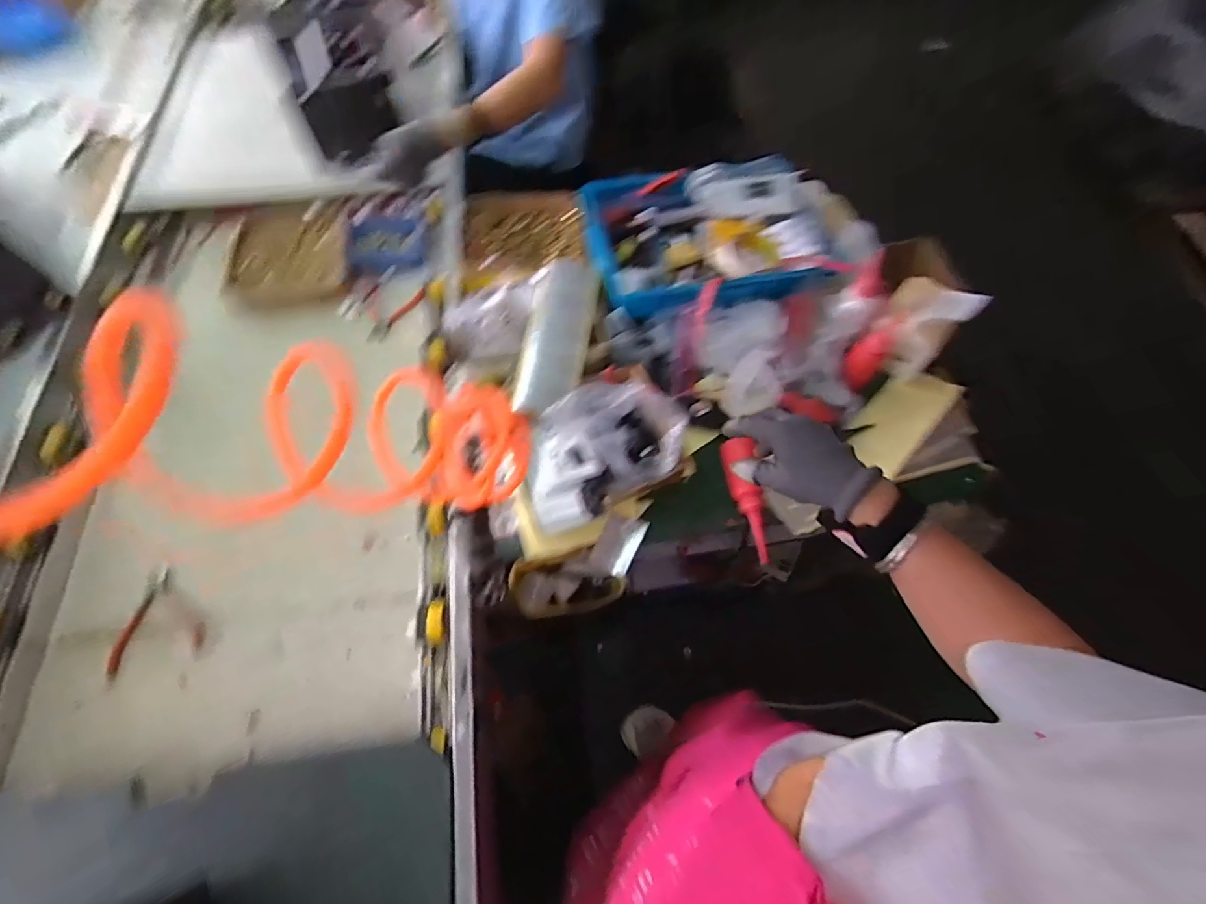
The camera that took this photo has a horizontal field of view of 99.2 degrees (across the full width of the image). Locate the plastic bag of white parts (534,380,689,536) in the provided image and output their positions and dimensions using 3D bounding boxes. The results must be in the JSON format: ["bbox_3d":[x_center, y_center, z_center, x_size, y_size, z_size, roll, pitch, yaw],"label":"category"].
[{"bbox_3d":[-0.009,-0.004,0.678,0.222,0.109,0.157,-30,68,-15],"label":"plastic bag of white parts"}]

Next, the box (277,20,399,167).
[{"bbox_3d":[-0.508,-0.702,0.997,0.162,0.121,0.212,-22,66,-12],"label":"box"}]

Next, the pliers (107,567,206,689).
[{"bbox_3d":[-0.610,0.226,0.702,0.112,0.019,0.135,-19,65,-11],"label":"pliers"}]

